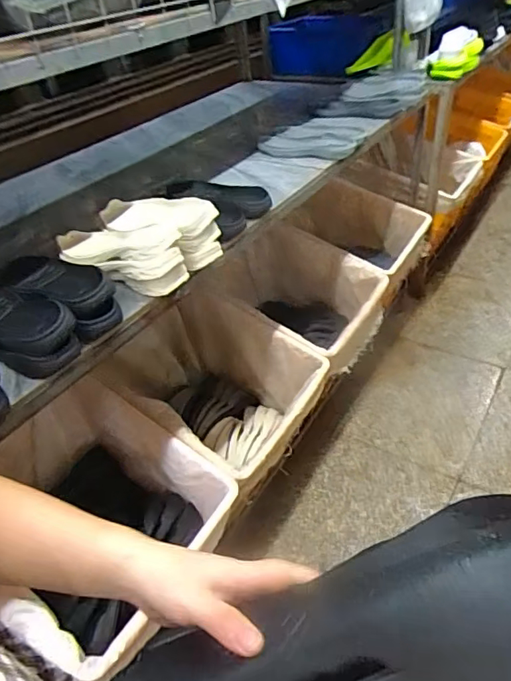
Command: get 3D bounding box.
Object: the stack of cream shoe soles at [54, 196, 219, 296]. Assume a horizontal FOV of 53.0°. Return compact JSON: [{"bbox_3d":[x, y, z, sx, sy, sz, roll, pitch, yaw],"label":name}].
[{"bbox_3d":[-0.232,-0.204,0.993,0.312,0.096,0.217,21,46,31],"label":"stack of cream shoe soles"}]

